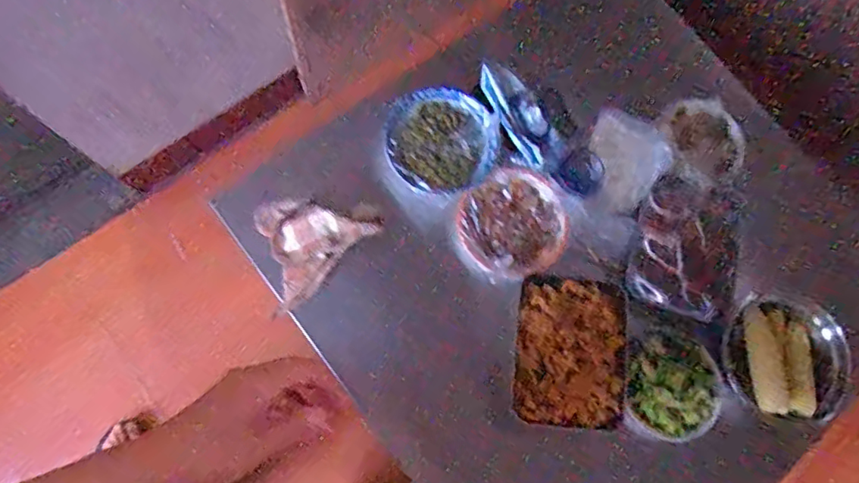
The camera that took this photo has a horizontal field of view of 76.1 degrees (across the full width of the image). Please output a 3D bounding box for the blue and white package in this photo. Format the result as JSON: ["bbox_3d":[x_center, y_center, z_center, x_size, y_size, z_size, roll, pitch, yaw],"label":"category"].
[{"bbox_3d":[0.169,-0.245,1.013,0.092,0.034,0.203,-32,77,-12],"label":"blue and white package"}]

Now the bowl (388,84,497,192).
[{"bbox_3d":[0.024,-0.182,0.989,0.189,0.047,0.195,1,72,-3],"label":"bowl"}]

